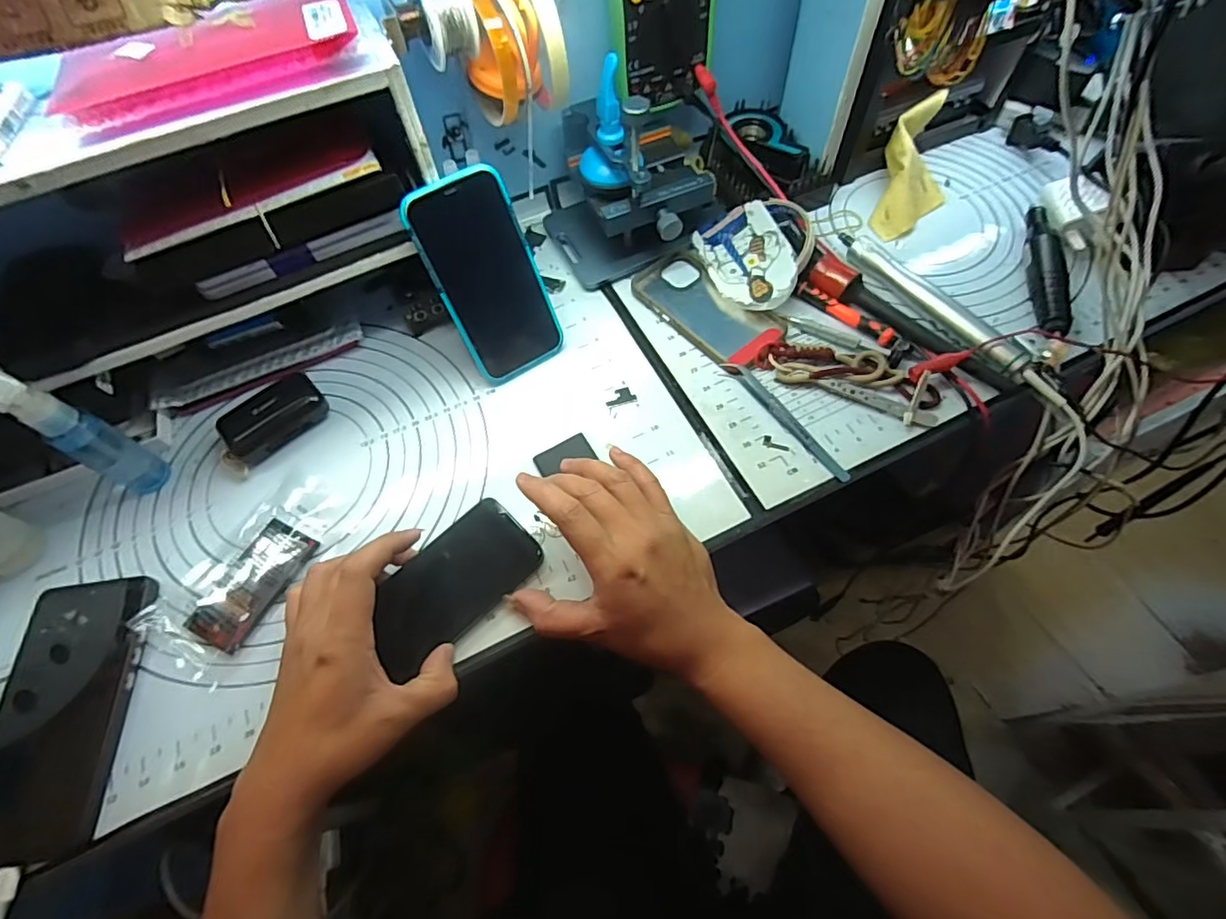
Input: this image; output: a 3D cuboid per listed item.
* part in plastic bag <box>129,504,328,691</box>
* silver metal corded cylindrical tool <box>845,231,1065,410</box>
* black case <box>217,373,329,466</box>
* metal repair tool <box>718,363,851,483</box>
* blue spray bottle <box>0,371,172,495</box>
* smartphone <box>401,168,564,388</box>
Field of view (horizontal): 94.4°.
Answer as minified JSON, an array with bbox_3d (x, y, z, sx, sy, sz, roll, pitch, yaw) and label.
[{"bbox_3d":[-0.260,0.085,0.395,0.069,0.010,0.122,23,65,16],"label":"part in plastic bag"},{"bbox_3d":[0.270,-0.127,0.463,0.030,0.018,0.221,-31,64,-13],"label":"silver metal corded cylindrical tool"},{"bbox_3d":[-0.267,-0.033,0.448,0.076,0.029,0.036,-39,66,-17],"label":"black case"},{"bbox_3d":[0.133,-0.033,0.437,0.014,0.012,0.128,-36,65,-15],"label":"metal repair tool"},{"bbox_3d":[-0.365,-0.019,0.385,0.028,0.137,0.030,25,65,16],"label":"blue spray bottle"},{"bbox_3d":[-0.094,-0.135,0.435,0.076,0.151,0.008,-29,37,-13],"label":"smartphone"}]

